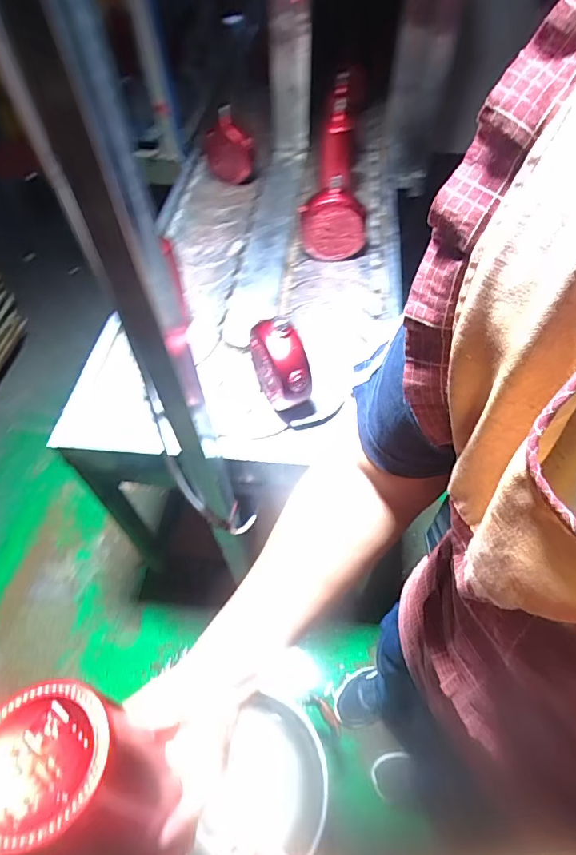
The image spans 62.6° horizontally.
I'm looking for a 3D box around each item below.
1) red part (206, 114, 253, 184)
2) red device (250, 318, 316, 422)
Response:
[{"bbox_3d":[-0.148,-0.704,1.197,0.111,0.146,0.080,-6,54,-3],"label":"red part"},{"bbox_3d":[-0.009,-0.090,0.729,0.064,0.145,0.111,-22,57,-15],"label":"red device"}]

